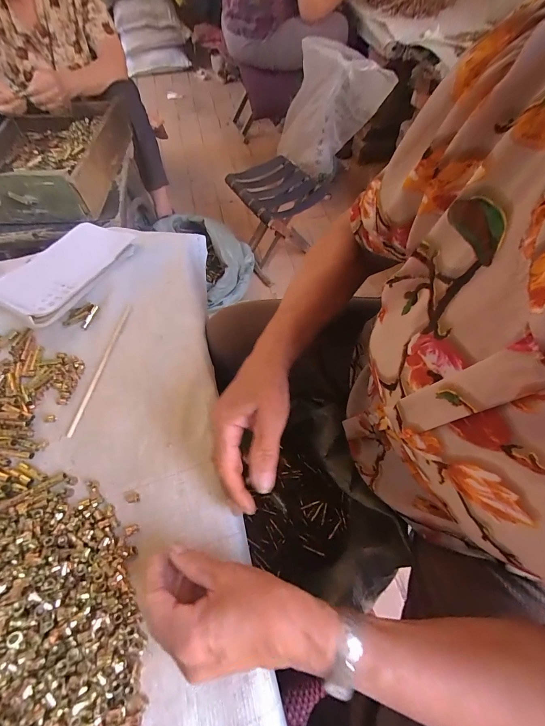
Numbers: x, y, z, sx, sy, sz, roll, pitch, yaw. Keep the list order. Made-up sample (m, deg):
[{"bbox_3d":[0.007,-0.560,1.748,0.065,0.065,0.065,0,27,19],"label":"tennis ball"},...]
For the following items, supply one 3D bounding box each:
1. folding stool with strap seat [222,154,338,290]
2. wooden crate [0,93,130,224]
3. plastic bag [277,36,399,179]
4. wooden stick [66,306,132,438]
[{"bbox_3d":[0.009,-0.535,1.214,0.277,0.281,0.251,-35,65,-19],"label":"folding stool with strap seat"},{"bbox_3d":[-0.626,-0.582,0.872,0.353,0.125,0.489,-4,60,-2],"label":"wooden crate"},{"bbox_3d":[0.228,-1.000,1.280,0.310,0.454,0.346,-23,62,-13],"label":"plastic bag"},{"bbox_3d":[-0.229,0.003,0.427,0.009,0.007,0.193,9,61,7],"label":"wooden stick"}]

